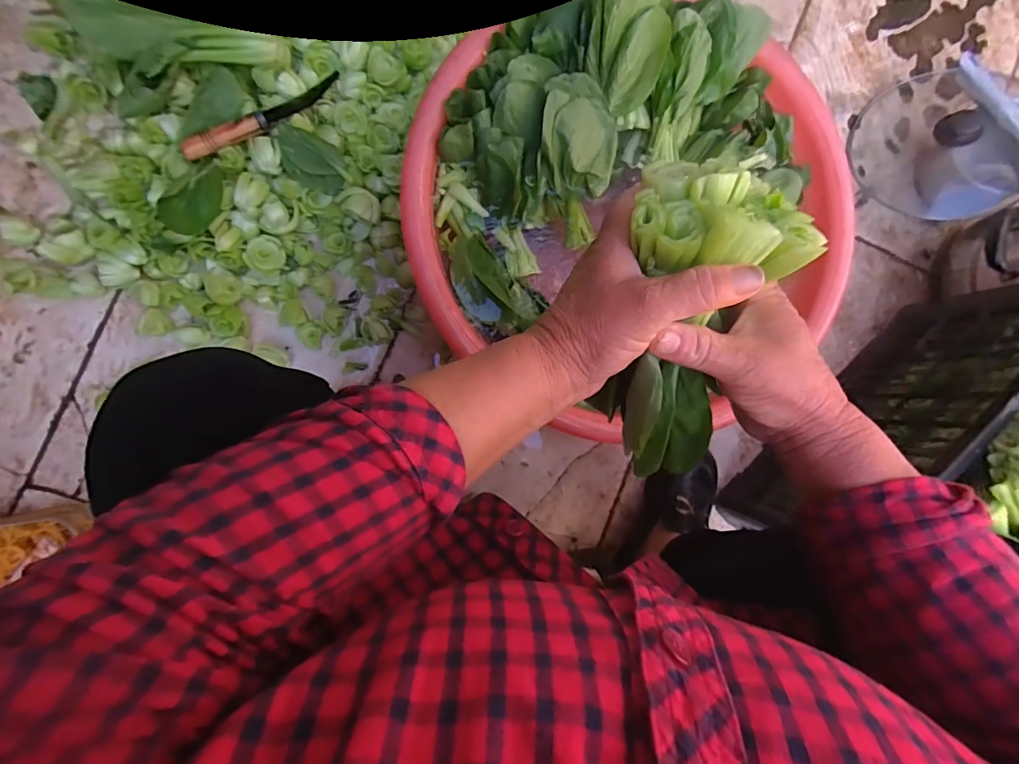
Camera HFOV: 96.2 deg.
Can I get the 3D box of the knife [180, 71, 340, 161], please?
[{"bbox_3d":[-0.305,-0.330,0.569,0.208,0.032,0.029,-32,94,-7],"label":"knife"}]

